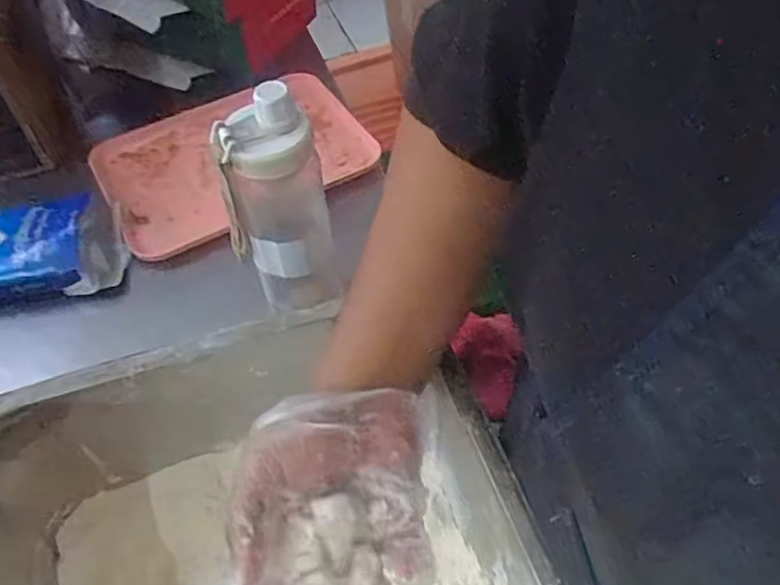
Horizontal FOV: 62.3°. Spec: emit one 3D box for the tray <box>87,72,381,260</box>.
[{"bbox_3d":[-0.185,-0.169,0.761,0.296,0.028,0.227,-27,56,-18],"label":"tray"}]

